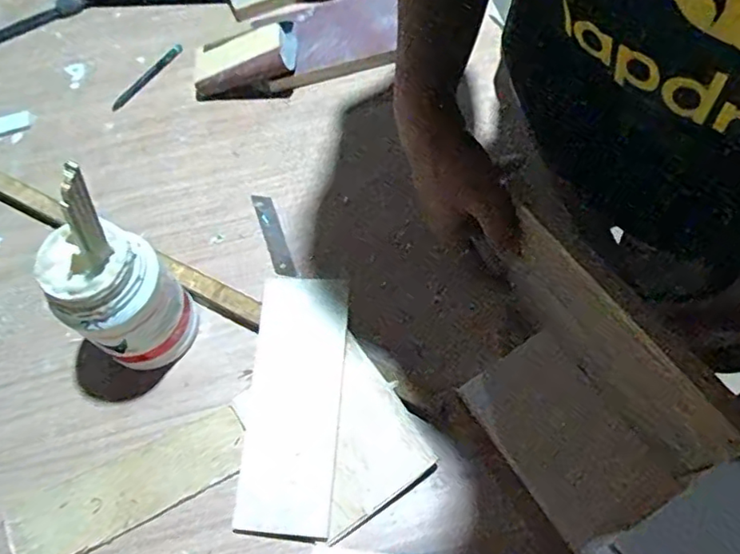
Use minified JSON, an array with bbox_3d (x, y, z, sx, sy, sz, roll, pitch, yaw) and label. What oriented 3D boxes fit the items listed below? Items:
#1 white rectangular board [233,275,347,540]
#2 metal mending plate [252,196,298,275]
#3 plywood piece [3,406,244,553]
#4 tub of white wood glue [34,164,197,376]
[{"bbox_3d":[-0.060,0.094,0.463,0.071,0.009,0.195,2,71,9],"label":"white rectangular board"},{"bbox_3d":[-0.090,-0.040,0.549,0.018,0.004,0.090,-19,66,-6],"label":"metal mending plate"},{"bbox_3d":[-0.182,0.161,0.450,0.178,0.008,0.052,-27,67,-9],"label":"plywood piece"},{"bbox_3d":[-0.190,0.010,0.443,0.078,0.150,0.073,-1,65,2],"label":"tub of white wood glue"}]

